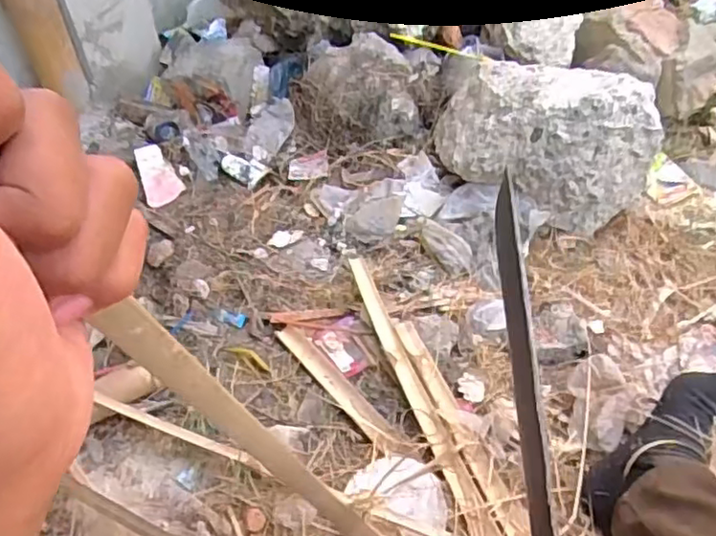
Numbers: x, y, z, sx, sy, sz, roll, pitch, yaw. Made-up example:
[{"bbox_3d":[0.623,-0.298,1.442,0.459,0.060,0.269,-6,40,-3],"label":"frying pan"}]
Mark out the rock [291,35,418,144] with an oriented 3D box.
[{"bbox_3d":[-0.007,-0.332,1.223,0.233,0.118,0.210,-7,46,-1],"label":"rock"}]

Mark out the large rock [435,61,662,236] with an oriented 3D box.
[{"bbox_3d":[0.303,-0.227,1.078,0.371,0.214,0.205,18,49,18],"label":"large rock"}]

